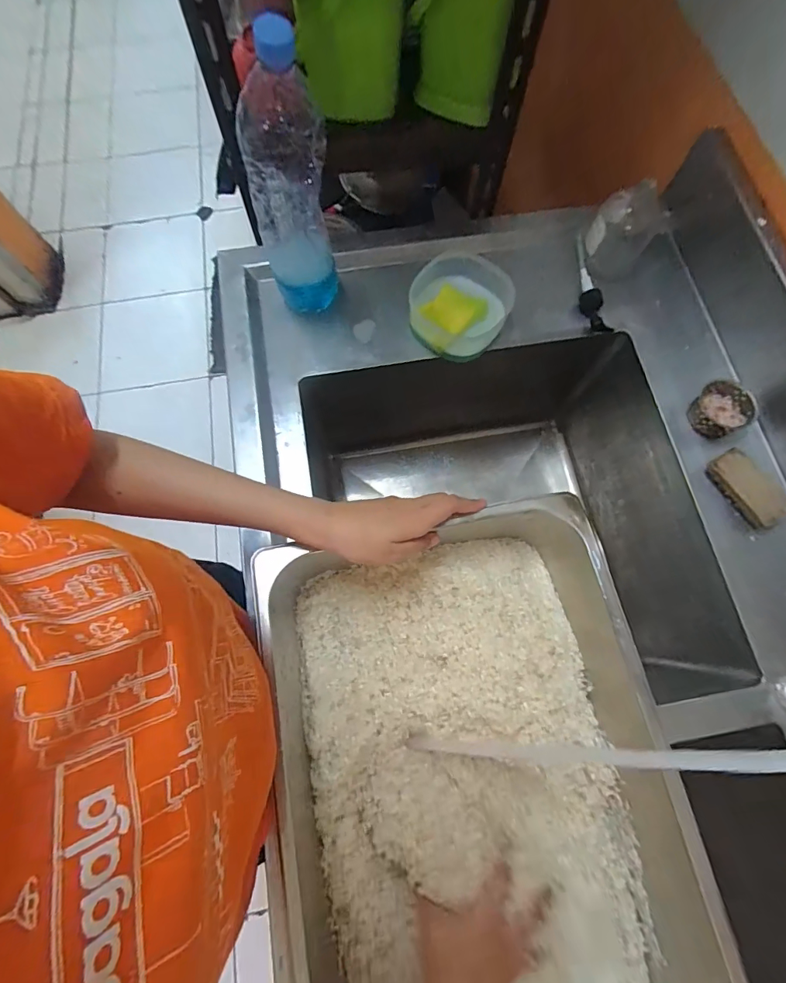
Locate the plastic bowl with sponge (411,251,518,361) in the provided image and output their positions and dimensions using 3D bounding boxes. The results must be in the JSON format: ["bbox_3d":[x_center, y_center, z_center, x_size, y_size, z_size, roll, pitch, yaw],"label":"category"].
[{"bbox_3d":[0.095,-0.263,0.613,0.130,0.053,0.139,0,72,-1],"label":"plastic bowl with sponge"}]

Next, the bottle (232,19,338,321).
[{"bbox_3d":[-0.121,-0.344,0.510,0.087,0.334,0.100,-16,73,-6],"label":"bottle"}]

